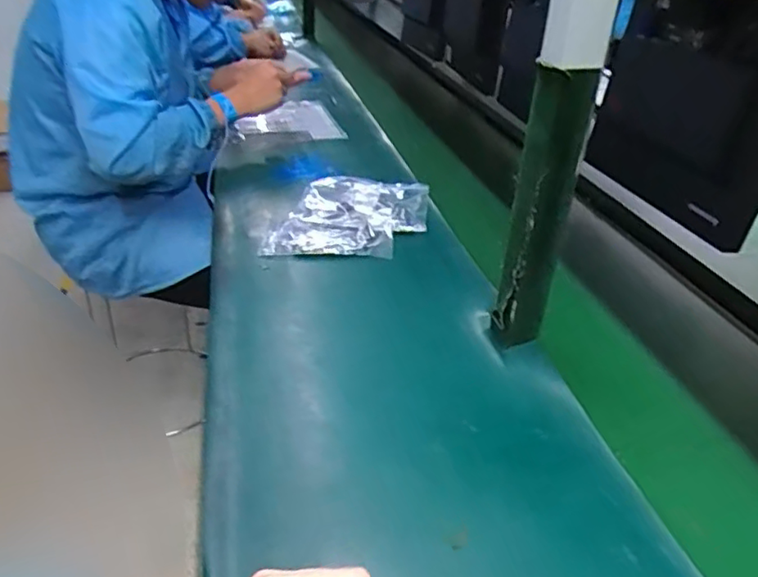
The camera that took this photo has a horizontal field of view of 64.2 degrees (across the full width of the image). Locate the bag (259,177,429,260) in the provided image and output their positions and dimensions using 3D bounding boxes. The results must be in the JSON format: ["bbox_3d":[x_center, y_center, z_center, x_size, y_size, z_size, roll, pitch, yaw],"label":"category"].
[{"bbox_3d":[-0.044,-0.117,0.969,0.240,0.030,0.261,4,33,2],"label":"bag"}]

